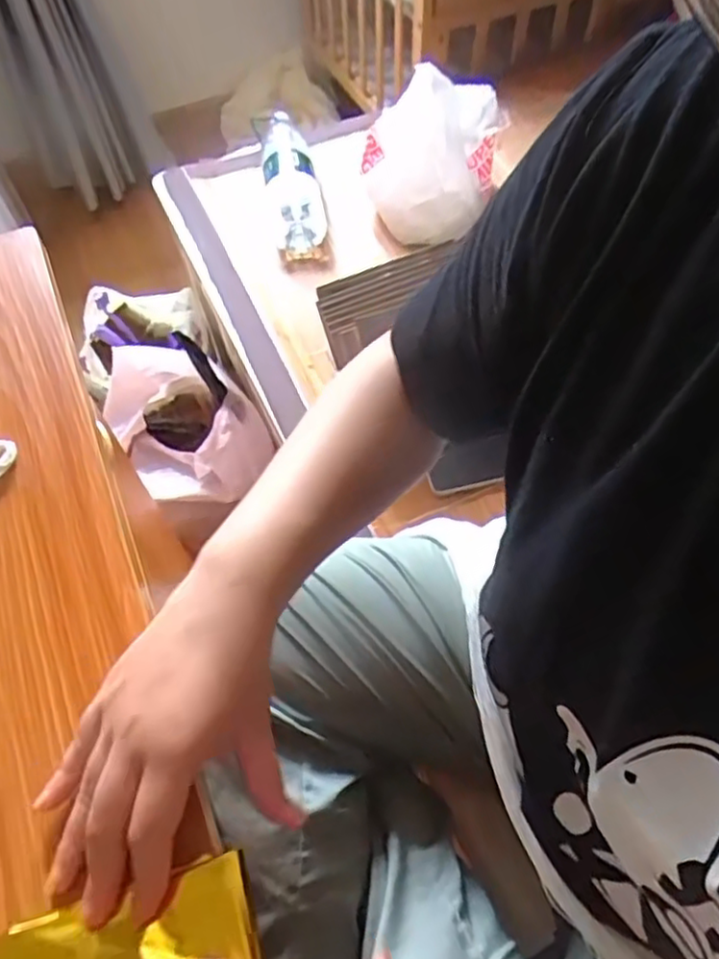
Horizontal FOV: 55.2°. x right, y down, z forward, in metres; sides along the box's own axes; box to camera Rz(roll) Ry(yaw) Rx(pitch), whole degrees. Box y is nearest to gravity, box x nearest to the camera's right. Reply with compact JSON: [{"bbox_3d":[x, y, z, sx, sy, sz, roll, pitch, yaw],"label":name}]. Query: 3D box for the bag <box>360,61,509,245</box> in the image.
[{"bbox_3d":[0.106,-0.481,1.025,0.194,0.194,0.156,3,57,6],"label":"bag"}]

